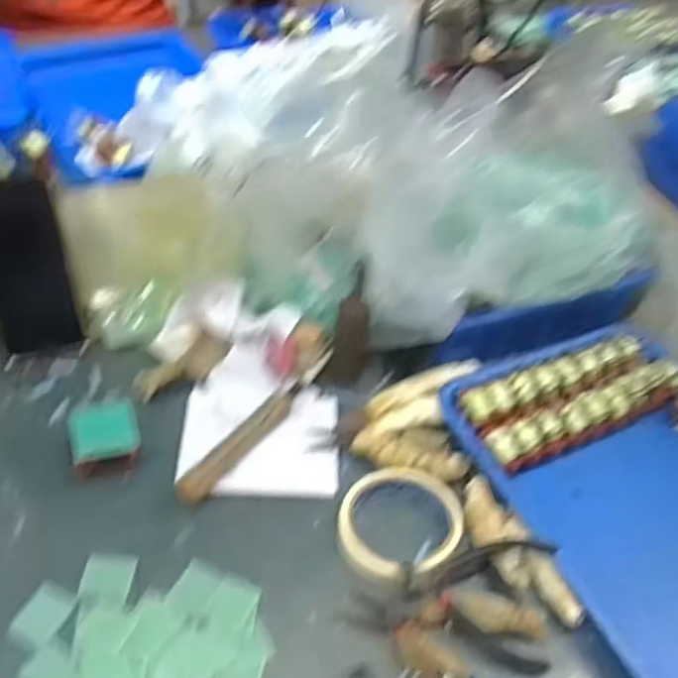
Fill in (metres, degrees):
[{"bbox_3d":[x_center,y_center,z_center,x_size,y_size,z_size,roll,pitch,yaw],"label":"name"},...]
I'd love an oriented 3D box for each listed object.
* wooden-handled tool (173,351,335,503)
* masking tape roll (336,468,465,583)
[{"bbox_3d":[-0.065,0.074,0.596,0.024,0.020,0.184,33,51,22],"label":"wooden-handled tool"},{"bbox_3d":[0.047,0.141,0.542,0.096,0.027,0.096,4,46,-4],"label":"masking tape roll"}]

